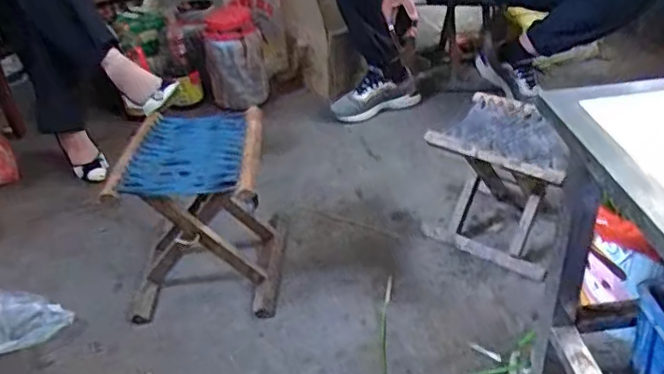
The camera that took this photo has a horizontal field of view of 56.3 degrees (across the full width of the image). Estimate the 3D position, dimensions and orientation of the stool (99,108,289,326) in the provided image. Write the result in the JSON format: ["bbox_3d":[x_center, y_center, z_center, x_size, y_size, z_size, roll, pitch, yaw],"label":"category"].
[{"bbox_3d":[-0.246,0.039,1.202,0.269,0.313,0.268,-2,35,3],"label":"stool"}]

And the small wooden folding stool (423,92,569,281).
[{"bbox_3d":[0.350,-0.015,1.288,0.240,0.256,0.239,17,40,26],"label":"small wooden folding stool"}]

